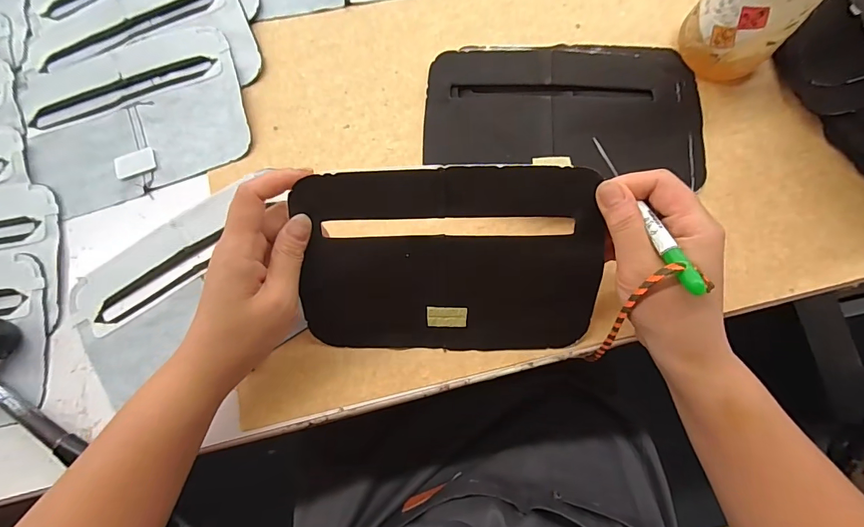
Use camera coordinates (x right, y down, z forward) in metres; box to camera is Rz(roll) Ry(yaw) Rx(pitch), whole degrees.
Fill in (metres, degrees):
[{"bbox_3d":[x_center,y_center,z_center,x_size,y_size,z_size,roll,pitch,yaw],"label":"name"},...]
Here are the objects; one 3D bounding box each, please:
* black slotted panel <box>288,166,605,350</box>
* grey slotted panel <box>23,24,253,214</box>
[{"bbox_3d":[0.011,0.003,0.272,0.190,0.008,0.128,-1,115,3],"label":"black slotted panel"},{"bbox_3d":[-0.249,-0.121,0.347,0.180,0.004,0.131,-18,82,0],"label":"grey slotted panel"}]

